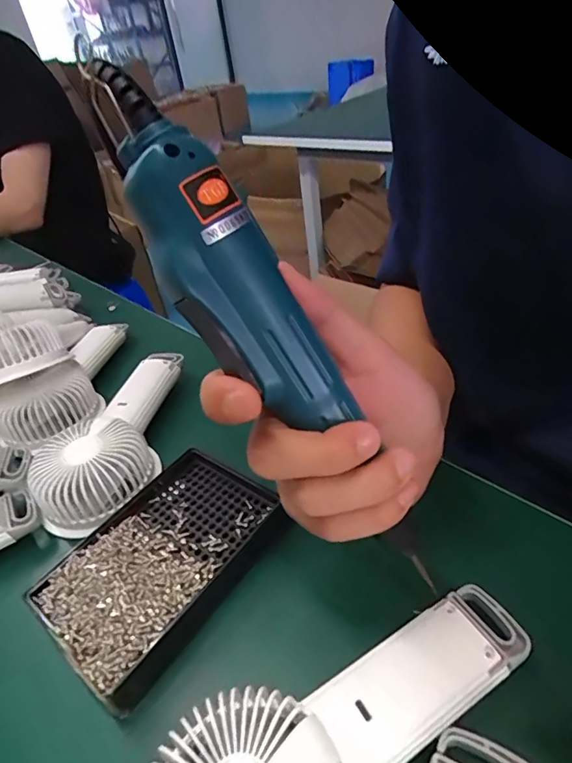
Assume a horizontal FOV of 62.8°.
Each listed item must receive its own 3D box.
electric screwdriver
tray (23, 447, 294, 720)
[{"bbox_3d":[-0.007,-0.016,0.181,0.028,0.217,0.031,-21,18,40],"label":"electric screwdriver"},{"bbox_3d":[-0.074,0.107,0.288,0.093,0.024,0.139,21,41,33],"label":"tray"}]

